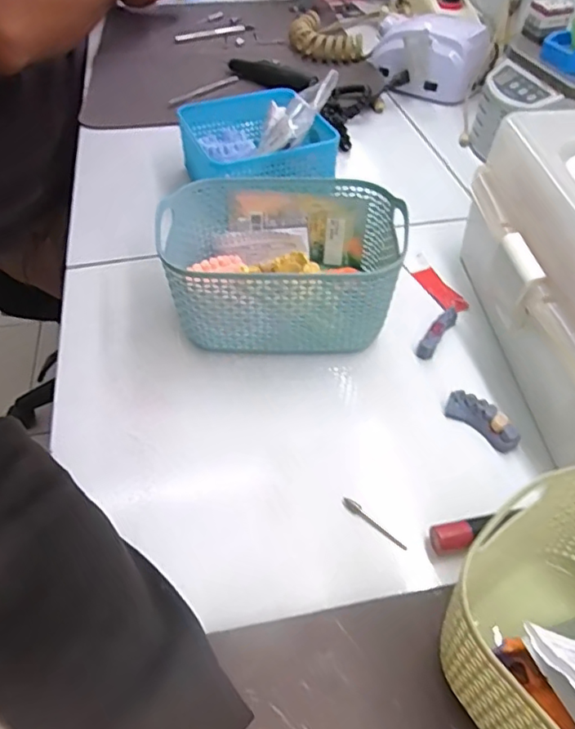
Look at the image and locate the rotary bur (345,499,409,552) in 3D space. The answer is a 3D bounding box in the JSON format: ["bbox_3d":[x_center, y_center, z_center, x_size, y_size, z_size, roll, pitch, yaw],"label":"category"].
[{"bbox_3d":[0.051,0.094,0.322,0.044,0.008,0.006,34,55,26],"label":"rotary bur"}]

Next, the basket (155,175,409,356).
[{"bbox_3d":[-0.006,-0.073,0.418,0.164,0.081,0.123,3,47,2],"label":"basket"}]

